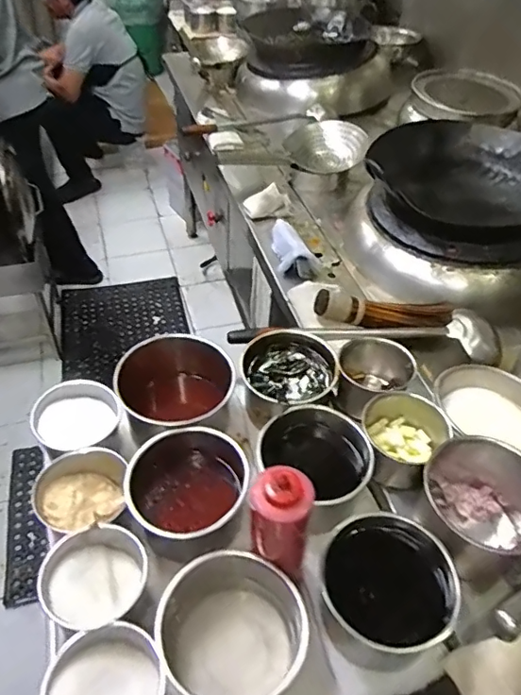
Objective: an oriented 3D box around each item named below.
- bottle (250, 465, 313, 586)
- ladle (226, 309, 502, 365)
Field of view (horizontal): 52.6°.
[{"bbox_3d":[0.023,0.210,0.612,0.073,0.182,0.067,11,45,7],"label":"bottle"},{"bbox_3d":[0.196,-0.030,0.967,0.503,0.064,0.107,1,45,-3],"label":"ladle"}]

